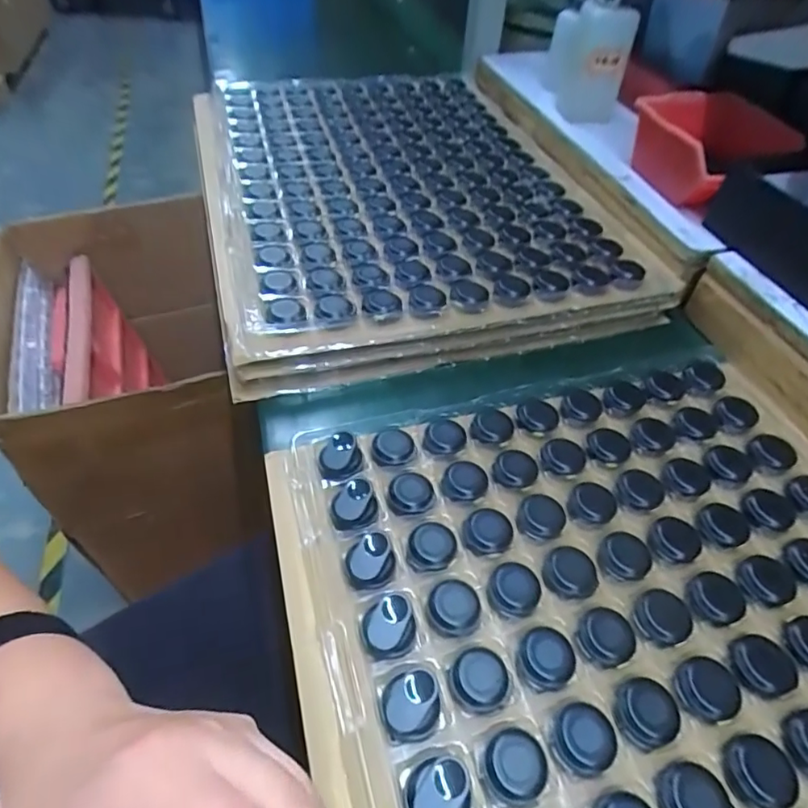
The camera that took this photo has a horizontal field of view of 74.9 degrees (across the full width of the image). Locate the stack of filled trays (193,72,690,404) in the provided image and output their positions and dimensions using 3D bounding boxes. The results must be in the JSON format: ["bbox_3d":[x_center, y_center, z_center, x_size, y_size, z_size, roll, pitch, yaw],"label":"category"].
[{"bbox_3d":[-0.006,-0.233,0.559,0.386,0.057,0.485,-10,49,-11],"label":"stack of filled trays"}]

